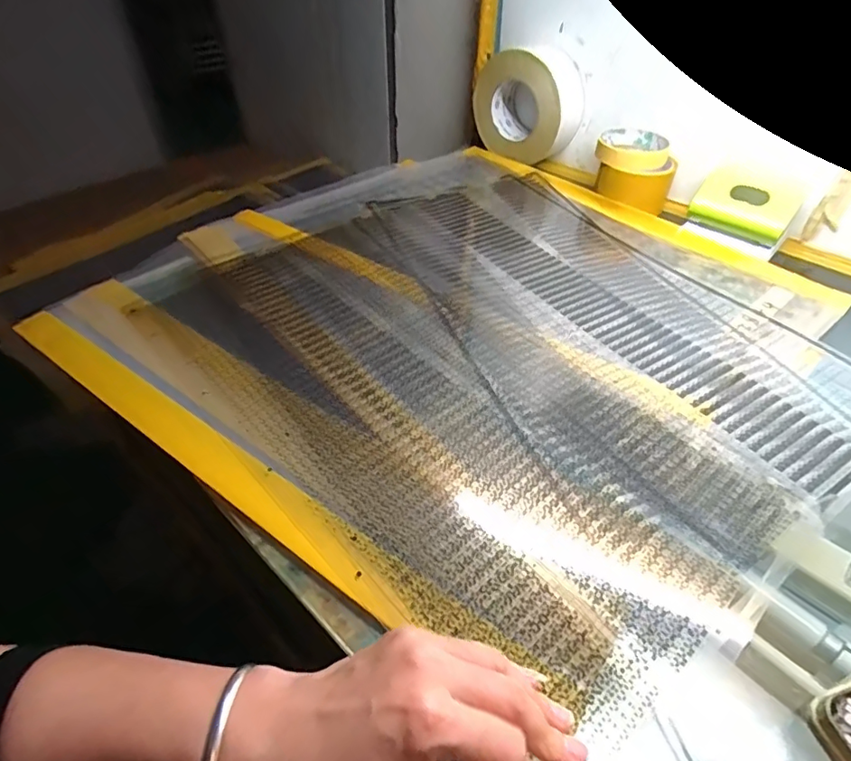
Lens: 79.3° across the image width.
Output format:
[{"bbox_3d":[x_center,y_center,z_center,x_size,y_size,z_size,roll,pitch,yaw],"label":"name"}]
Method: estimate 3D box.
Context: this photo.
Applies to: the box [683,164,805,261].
[{"bbox_3d":[0.351,-0.189,0.561,0.100,0.065,0.062,34,53,29],"label":"box"}]

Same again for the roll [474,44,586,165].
[{"bbox_3d":[0.140,-0.372,0.702,0.144,0.129,0.072,30,51,27],"label":"roll"}]

